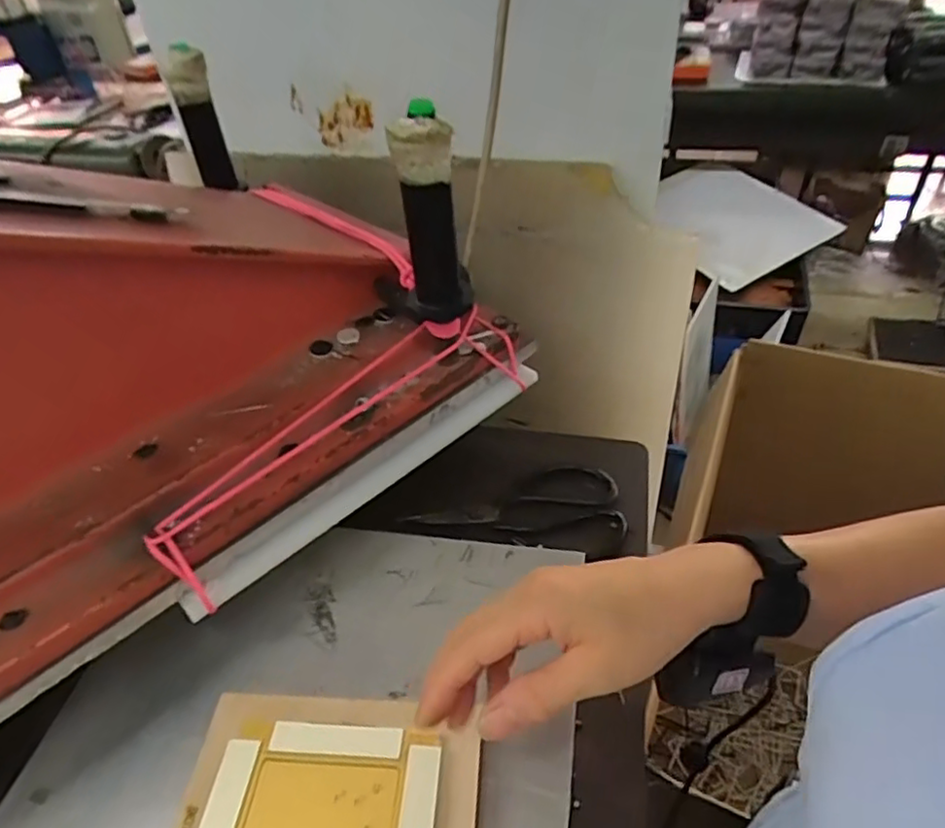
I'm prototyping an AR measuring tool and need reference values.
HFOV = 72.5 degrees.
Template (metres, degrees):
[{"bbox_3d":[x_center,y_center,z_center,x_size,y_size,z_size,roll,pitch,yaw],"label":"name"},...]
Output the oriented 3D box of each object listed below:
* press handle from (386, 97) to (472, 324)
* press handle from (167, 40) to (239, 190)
[{"bbox_3d":[-0.025,-0.127,0.421,0.037,0.142,0.035,0,42,5],"label":"press handle"},{"bbox_3d":[-0.243,-0.264,0.579,0.029,0.117,0.028,-24,45,-20],"label":"press handle"}]

